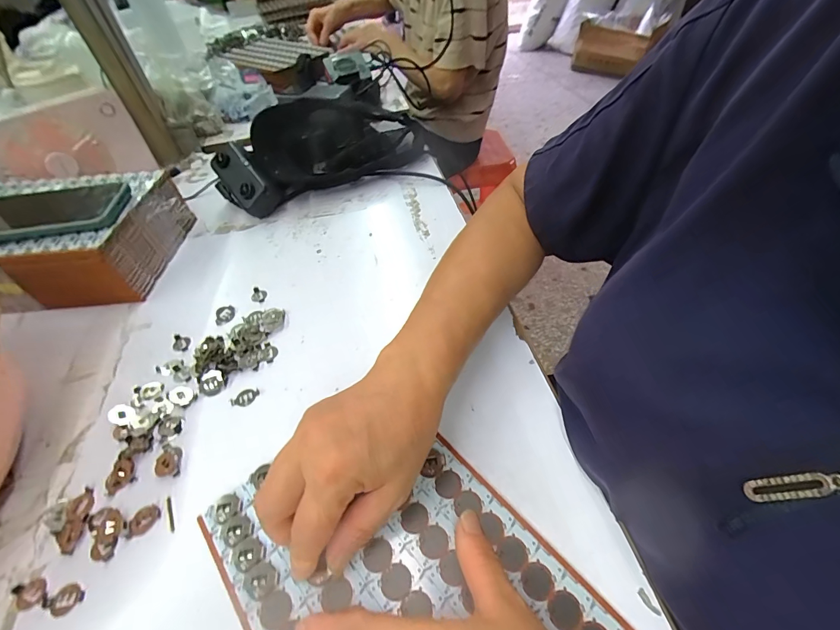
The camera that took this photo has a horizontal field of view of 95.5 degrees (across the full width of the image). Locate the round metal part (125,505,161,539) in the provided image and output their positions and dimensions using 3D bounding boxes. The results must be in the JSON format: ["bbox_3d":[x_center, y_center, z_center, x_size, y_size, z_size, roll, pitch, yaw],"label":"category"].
[{"bbox_3d":[-0.190,0.139,0.261,0.021,0.004,0.017,-22,50,-12],"label":"round metal part"}]

